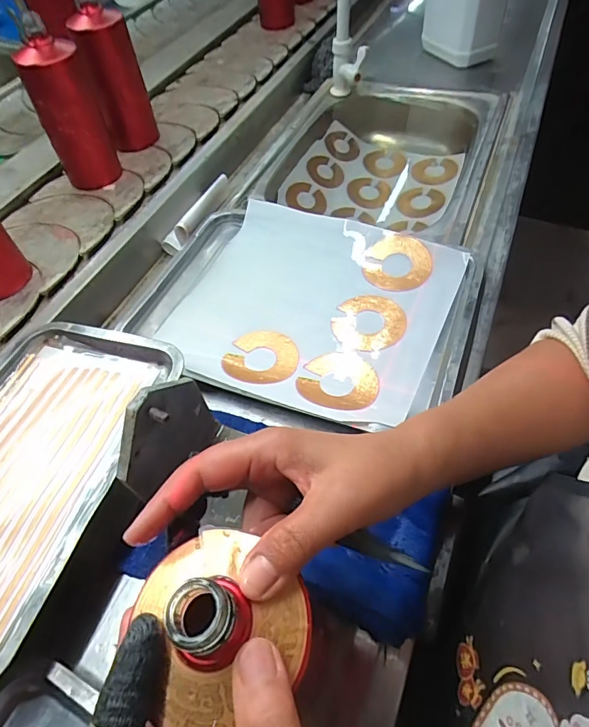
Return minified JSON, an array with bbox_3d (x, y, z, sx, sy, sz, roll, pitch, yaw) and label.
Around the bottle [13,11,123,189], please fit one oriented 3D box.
[{"bbox_3d":[-0.317,-0.353,0.636,0.081,0.188,0.075,-22,57,-12],"label":"bottle"}]

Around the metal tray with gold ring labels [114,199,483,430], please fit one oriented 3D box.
[{"bbox_3d":[0.002,-0.075,0.524,0.370,0.024,0.276,22,59,12],"label":"metal tray with gold ring labels"}]

